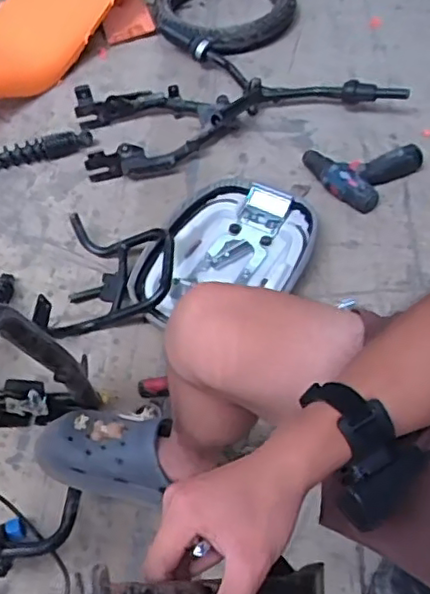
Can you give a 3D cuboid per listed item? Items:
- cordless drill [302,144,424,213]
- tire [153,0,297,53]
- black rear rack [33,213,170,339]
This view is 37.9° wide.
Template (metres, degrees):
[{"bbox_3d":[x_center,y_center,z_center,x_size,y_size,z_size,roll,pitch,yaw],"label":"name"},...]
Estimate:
[{"bbox_3d":[0.300,-0.272,1.276,0.196,0.052,0.179,-34,58,-21],"label":"cordless drill"},{"bbox_3d":[0.023,-0.791,1.677,0.422,0.078,0.386,-2,52,2],"label":"tire"},{"bbox_3d":[-0.178,-0.028,1.093,0.210,0.080,0.258,4,53,6],"label":"black rear rack"}]

